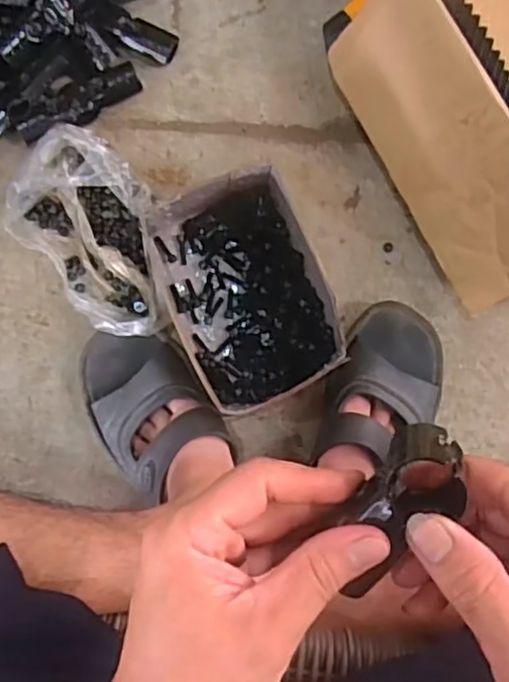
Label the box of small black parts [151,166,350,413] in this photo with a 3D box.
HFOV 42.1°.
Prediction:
[{"bbox_3d":[-0.007,-0.047,0.638,0.146,0.074,0.203,-24,88,-5],"label":"box of small black parts"}]

